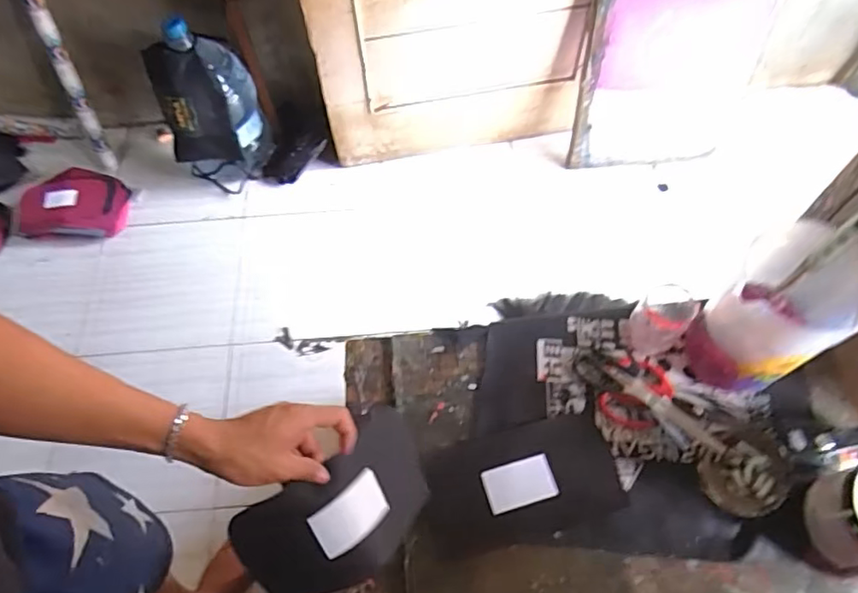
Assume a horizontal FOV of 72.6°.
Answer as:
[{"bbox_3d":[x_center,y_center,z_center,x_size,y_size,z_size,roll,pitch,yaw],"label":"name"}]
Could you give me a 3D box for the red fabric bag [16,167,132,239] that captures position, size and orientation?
[{"bbox_3d":[-1.011,-0.258,1.665,0.308,0.119,0.189,-2,62,0],"label":"red fabric bag"}]

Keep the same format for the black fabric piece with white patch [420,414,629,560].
[{"bbox_3d":[0.107,0.228,0.713,0.234,0.008,0.128,-15,61,-1],"label":"black fabric piece with white patch"}]

